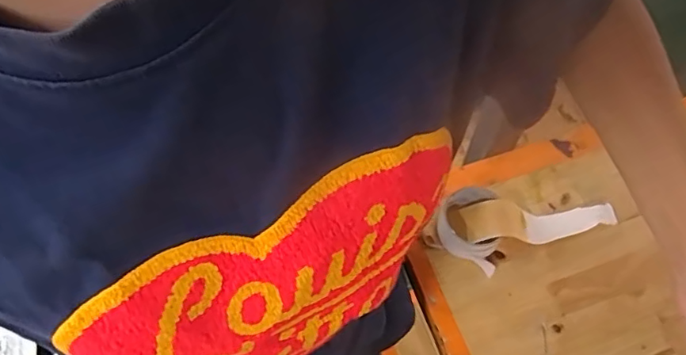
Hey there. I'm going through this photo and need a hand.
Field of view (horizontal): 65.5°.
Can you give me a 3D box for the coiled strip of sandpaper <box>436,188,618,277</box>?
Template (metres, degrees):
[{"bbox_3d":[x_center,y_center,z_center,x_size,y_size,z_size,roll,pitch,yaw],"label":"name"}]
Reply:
[{"bbox_3d":[0.232,0.048,0.692,0.227,0.042,0.104,-21,63,-10],"label":"coiled strip of sandpaper"}]

